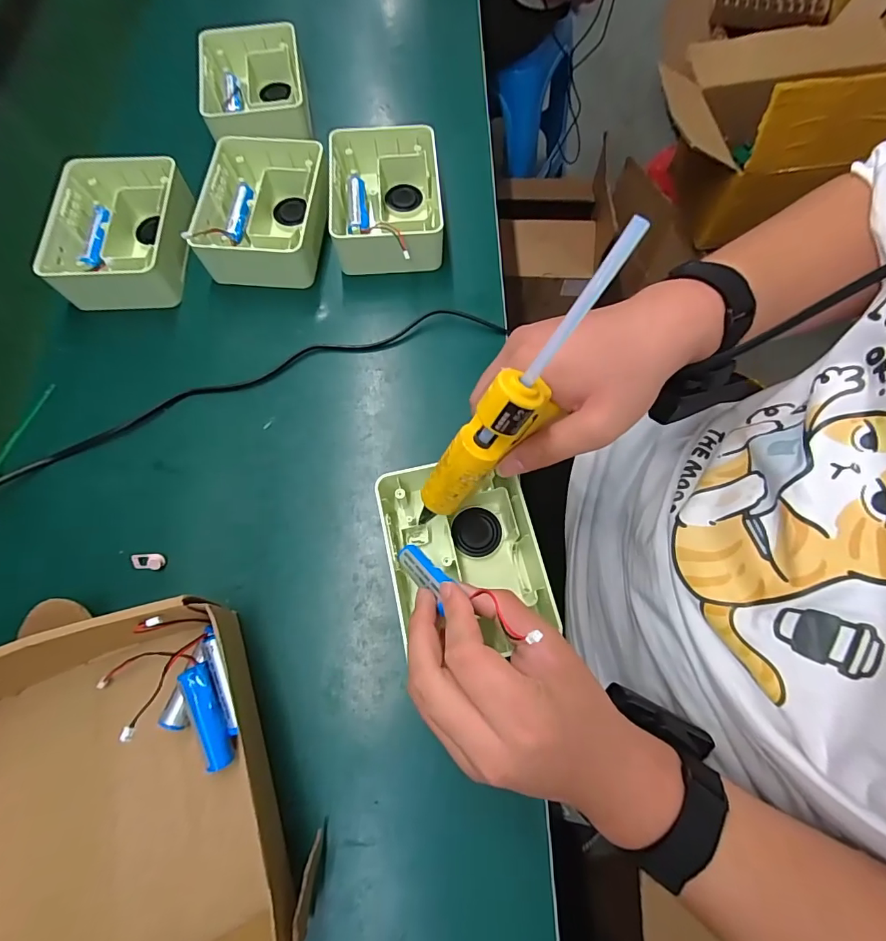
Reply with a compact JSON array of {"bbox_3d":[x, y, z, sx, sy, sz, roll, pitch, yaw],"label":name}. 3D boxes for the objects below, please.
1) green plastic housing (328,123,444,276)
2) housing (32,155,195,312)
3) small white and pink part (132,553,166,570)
[{"bbox_3d":[-0.058,-0.268,0.454,0.109,0.047,0.155,-2,71,-2],"label":"green plastic housing"},{"bbox_3d":[-0.308,-0.227,0.438,0.113,0.046,0.150,0,71,-2],"label":"housing"},{"bbox_3d":[-0.230,0.071,0.354,0.024,0.007,0.012,-1,71,-2],"label":"small white and pink part"}]

